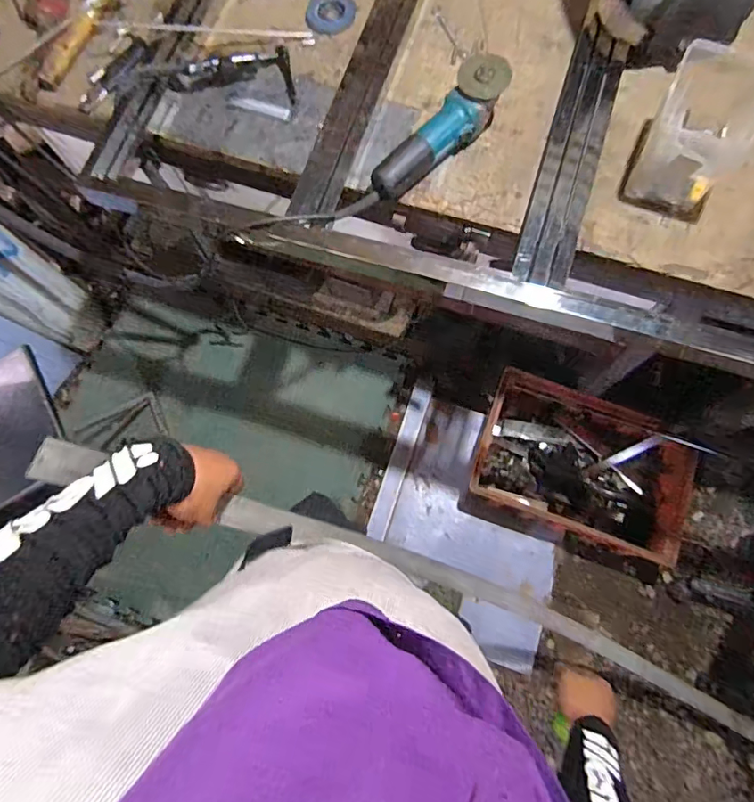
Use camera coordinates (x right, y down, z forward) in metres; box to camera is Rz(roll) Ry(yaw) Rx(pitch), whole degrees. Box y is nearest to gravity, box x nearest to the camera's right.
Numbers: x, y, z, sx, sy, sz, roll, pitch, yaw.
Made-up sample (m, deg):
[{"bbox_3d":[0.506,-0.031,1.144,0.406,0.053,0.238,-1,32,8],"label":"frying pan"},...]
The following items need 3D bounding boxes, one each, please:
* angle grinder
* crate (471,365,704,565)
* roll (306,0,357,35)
[{"bbox_3d":[0.107,-0.451,0.850,0.286,0.081,0.079,-45,77,2],"label":"angle grinder"},{"bbox_3d":[0.590,0.186,1.457,0.595,0.198,0.380,19,75,7],"label":"crate"},{"bbox_3d":[-0.089,-0.761,0.982,0.096,0.016,0.101,0,74,2],"label":"roll"}]

